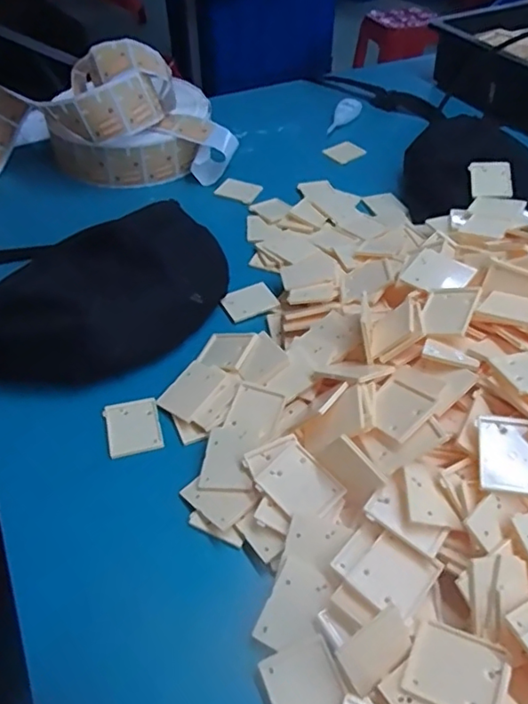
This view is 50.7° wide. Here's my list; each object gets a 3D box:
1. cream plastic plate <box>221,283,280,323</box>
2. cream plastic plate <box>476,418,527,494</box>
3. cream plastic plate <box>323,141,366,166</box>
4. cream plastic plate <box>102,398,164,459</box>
[{"bbox_3d":[-0.014,-0.052,0.564,0.057,0.007,0.041,-23,49,-21],"label":"cream plastic plate"},{"bbox_3d":[0.158,0.065,0.354,0.041,0.007,0.048,8,58,1],"label":"cream plastic plate"},{"bbox_3d":[0.115,-0.285,0.795,0.053,0.005,0.039,-36,72,-26],"label":"cream plastic plate"},{"bbox_3d":[-0.106,0.061,0.451,0.043,0.006,0.050,-12,46,-12],"label":"cream plastic plate"}]

